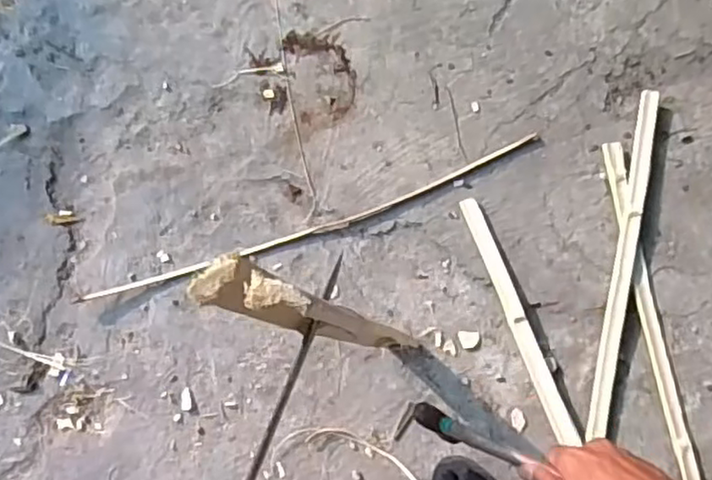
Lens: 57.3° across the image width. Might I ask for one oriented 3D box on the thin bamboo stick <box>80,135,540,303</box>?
[{"bbox_3d":[-0.086,-0.024,1.263,0.910,0.025,0.039,-20,82,0],"label":"thin bamboo stick"}]

